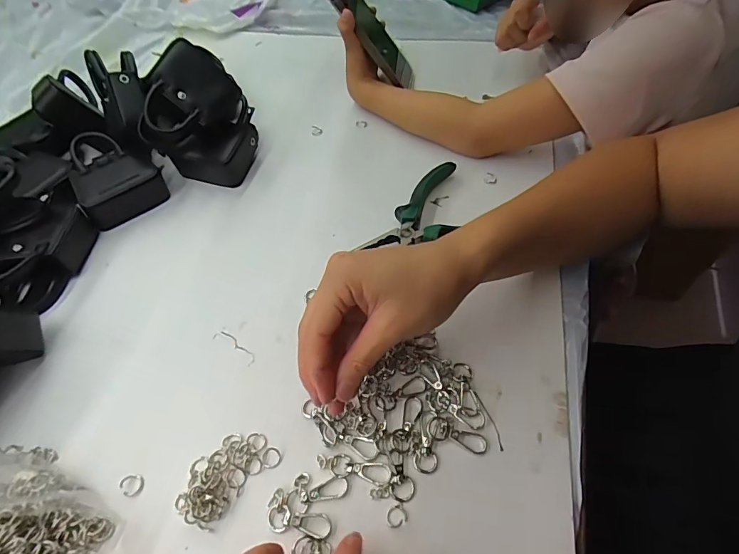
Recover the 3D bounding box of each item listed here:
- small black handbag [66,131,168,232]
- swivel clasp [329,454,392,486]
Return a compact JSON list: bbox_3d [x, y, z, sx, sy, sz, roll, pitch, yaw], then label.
[{"bbox_3d":[-0.256,-0.104,0.422,0.074,0.042,0.093,-28,58,-16],"label":"small black handbag"},{"bbox_3d":[-0.006,0.124,0.268,0.040,0.004,0.015,10,56,10],"label":"swivel clasp"}]

